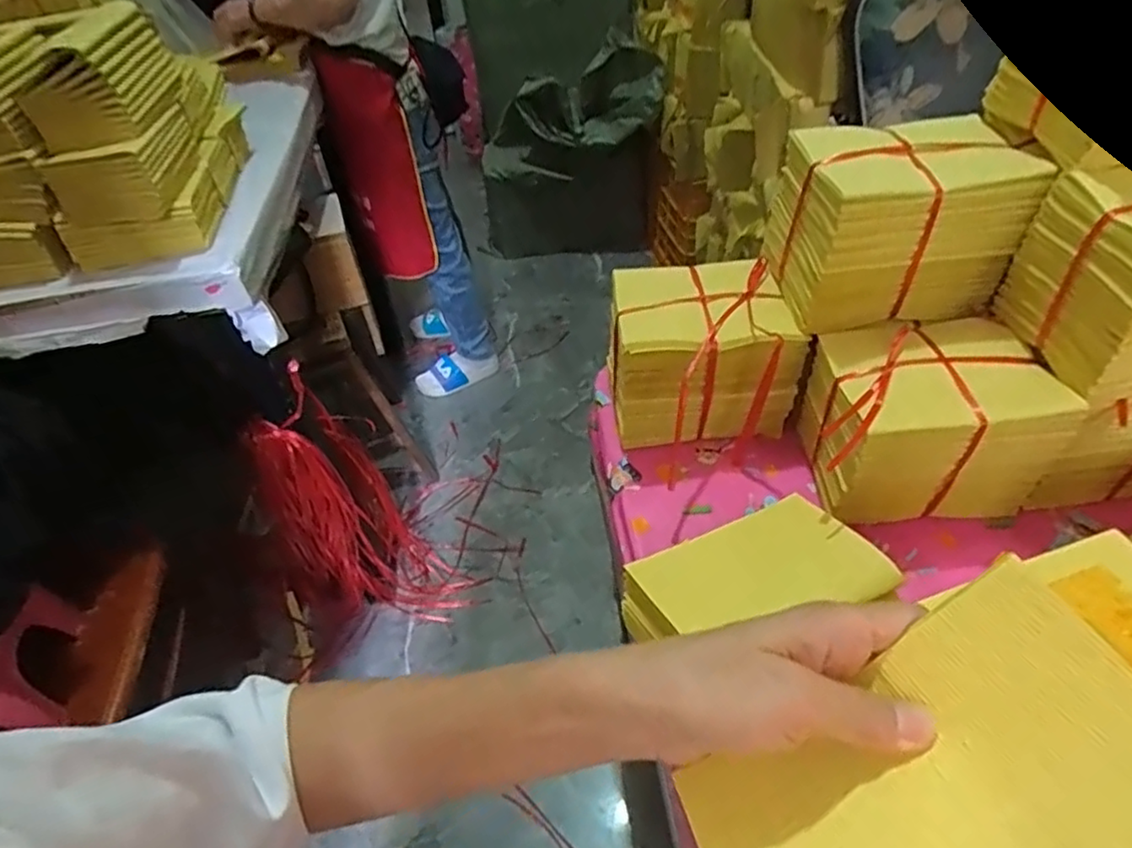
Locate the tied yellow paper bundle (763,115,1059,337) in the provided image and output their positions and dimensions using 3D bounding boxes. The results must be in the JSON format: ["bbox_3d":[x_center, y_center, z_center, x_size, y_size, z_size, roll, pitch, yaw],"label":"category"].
[{"bbox_3d":[0.273,-0.168,0.558,0.167,0.128,0.109,-8,45,-1],"label":"tied yellow paper bundle"}]

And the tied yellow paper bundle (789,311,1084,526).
[{"bbox_3d":[0.304,-0.002,0.566,0.173,0.125,0.125,-4,45,3],"label":"tied yellow paper bundle"}]

